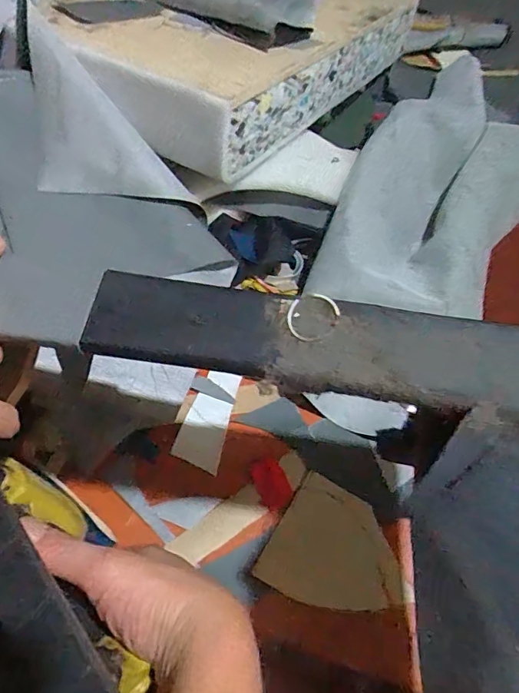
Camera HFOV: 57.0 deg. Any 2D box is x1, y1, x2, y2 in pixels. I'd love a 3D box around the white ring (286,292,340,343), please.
[{"bbox_3d":[0.030,-0.017,0.269,0.027,0.004,0.031,25,68,8],"label":"white ring"}]

